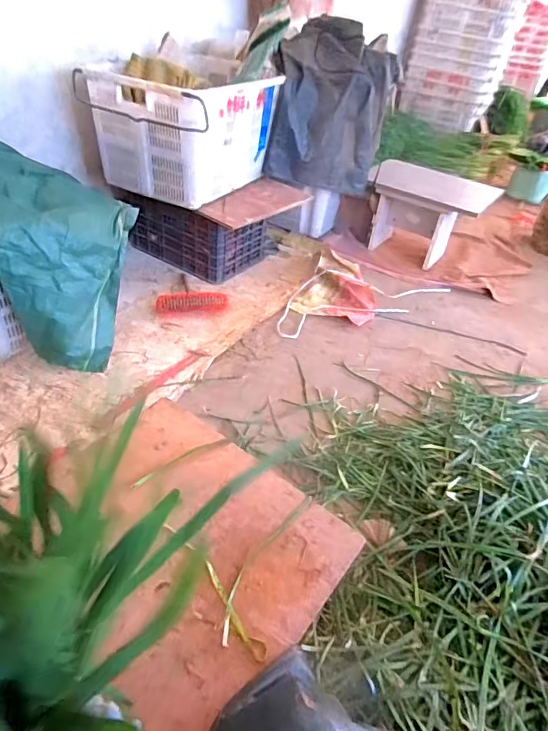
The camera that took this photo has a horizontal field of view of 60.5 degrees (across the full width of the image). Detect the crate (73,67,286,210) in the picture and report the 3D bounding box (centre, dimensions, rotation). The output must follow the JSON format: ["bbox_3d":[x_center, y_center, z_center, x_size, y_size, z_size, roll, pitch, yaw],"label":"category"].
[{"bbox_3d":[-0.310,-0.802,1.601,0.450,0.331,0.498,24,43,20],"label":"crate"}]

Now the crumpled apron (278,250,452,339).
[{"bbox_3d":[0.303,-0.229,1.656,0.481,0.049,0.576,23,42,18],"label":"crumpled apron"}]

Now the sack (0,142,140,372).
[{"bbox_3d":[-0.680,-0.373,1.254,0.782,0.267,0.459,42,48,-6],"label":"sack"}]

